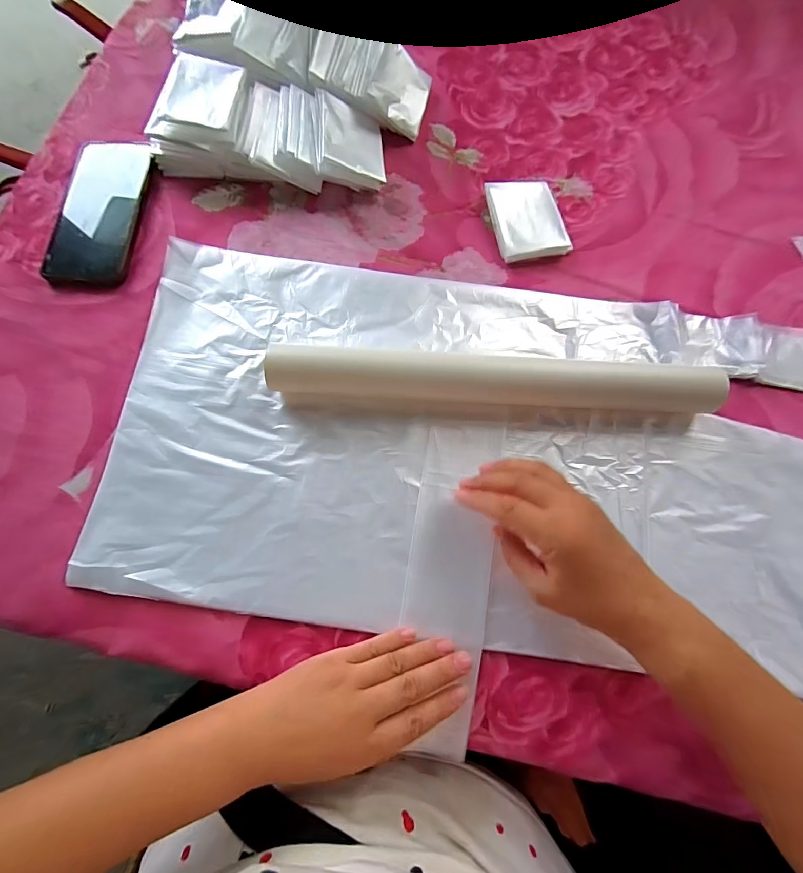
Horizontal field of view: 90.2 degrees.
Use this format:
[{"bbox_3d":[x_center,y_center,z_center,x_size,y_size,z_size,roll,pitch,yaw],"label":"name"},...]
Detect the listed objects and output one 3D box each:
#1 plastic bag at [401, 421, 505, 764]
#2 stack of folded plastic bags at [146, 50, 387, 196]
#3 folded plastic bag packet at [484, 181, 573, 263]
[{"bbox_3d":[0.040,0.102,0.305,0.067,0.005,0.239,5,74,1],"label":"plastic bag"},{"bbox_3d":[-0.127,-0.297,0.391,0.224,0.051,0.093,11,75,3],"label":"stack of folded plastic bags"},{"bbox_3d":[0.123,-0.213,0.391,0.066,0.013,0.084,-12,75,-3],"label":"folded plastic bag packet"}]

